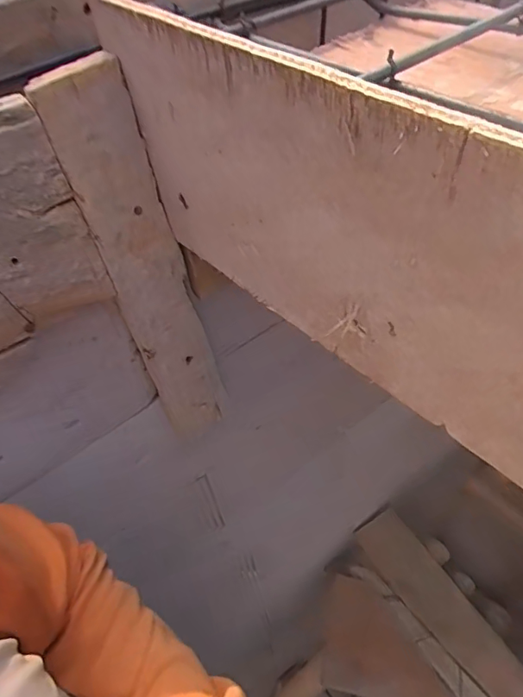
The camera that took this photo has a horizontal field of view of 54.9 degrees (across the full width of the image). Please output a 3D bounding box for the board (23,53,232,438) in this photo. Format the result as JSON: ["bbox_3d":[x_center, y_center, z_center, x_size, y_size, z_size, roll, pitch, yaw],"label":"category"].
[{"bbox_3d":[-0.088,-0.038,0.438,0.067,0.375,0.022,-40,54,-23],"label":"board"}]

